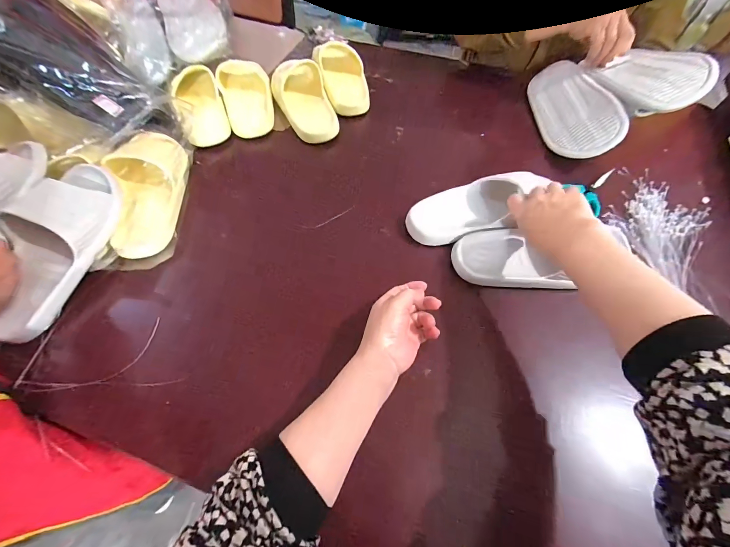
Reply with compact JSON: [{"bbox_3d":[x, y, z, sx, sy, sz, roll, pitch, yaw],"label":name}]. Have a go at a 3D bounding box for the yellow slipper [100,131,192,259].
[{"bbox_3d":[-0.348,-0.141,0.511,0.096,0.063,0.240,-9,60,-5],"label":"yellow slipper"}]

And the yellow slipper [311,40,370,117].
[{"bbox_3d":[-0.048,-0.431,0.690,0.102,0.059,0.197,-10,60,-5],"label":"yellow slipper"}]

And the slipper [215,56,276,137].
[{"bbox_3d":[-0.247,-0.371,0.660,0.097,0.061,0.188,-13,60,-7],"label":"slipper"}]

